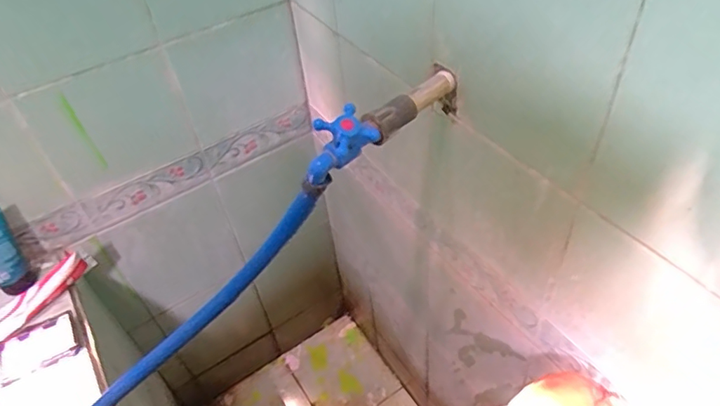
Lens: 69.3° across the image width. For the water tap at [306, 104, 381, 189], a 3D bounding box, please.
[{"bbox_3d":[-0.015,-0.050,0.461,0.033,0.052,0.068,32,56,34],"label":"water tap"}]

